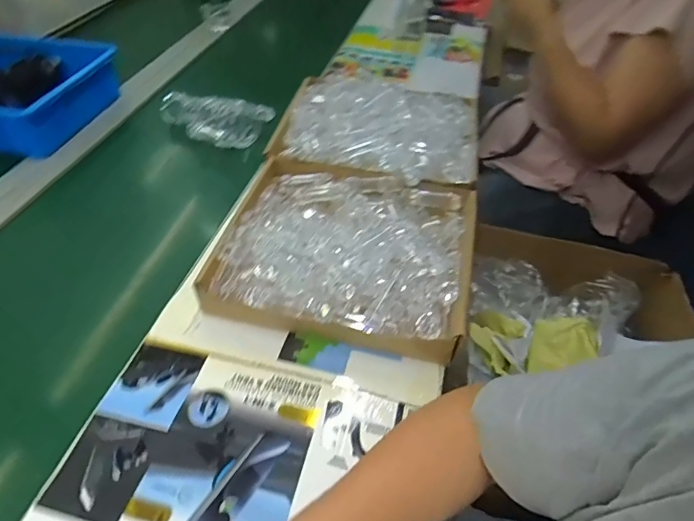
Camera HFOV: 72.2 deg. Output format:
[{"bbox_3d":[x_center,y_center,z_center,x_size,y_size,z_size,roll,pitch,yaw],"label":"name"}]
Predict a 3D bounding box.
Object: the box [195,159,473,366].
[{"bbox_3d":[0.005,-0.024,0.613,0.308,0.063,0.280,9,46,7],"label":"box"}]

